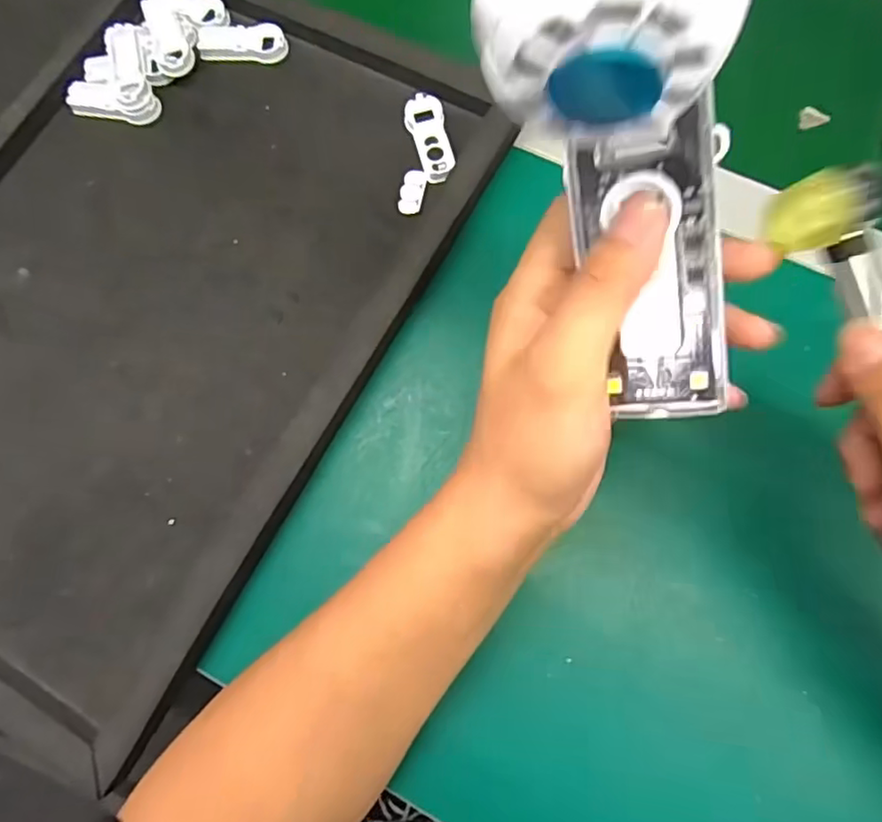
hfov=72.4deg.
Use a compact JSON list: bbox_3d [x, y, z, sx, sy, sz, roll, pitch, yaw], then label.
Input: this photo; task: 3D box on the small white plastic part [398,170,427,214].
[{"bbox_3d":[-0.017,-0.130,0.355,0.014,0.004,0.029,12,79,4],"label":"small white plastic part"}]

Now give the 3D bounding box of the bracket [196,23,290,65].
[{"bbox_3d":[-0.128,-0.238,0.390,0.056,0.007,0.025,2,78,2],"label":"bracket"}]

